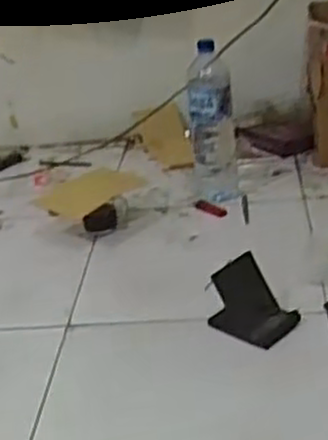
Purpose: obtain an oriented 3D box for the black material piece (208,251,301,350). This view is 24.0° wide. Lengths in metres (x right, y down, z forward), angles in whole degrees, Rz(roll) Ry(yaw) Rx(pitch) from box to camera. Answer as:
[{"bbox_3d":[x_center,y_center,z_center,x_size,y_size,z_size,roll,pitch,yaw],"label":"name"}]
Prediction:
[{"bbox_3d":[0.132,0.113,1.129,0.097,0.077,0.100,-26,32,-33],"label":"black material piece"}]

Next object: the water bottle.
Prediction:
[{"bbox_3d":[0.094,-0.192,1.533,0.088,0.307,0.110,-7,27,0],"label":"water bottle"}]

